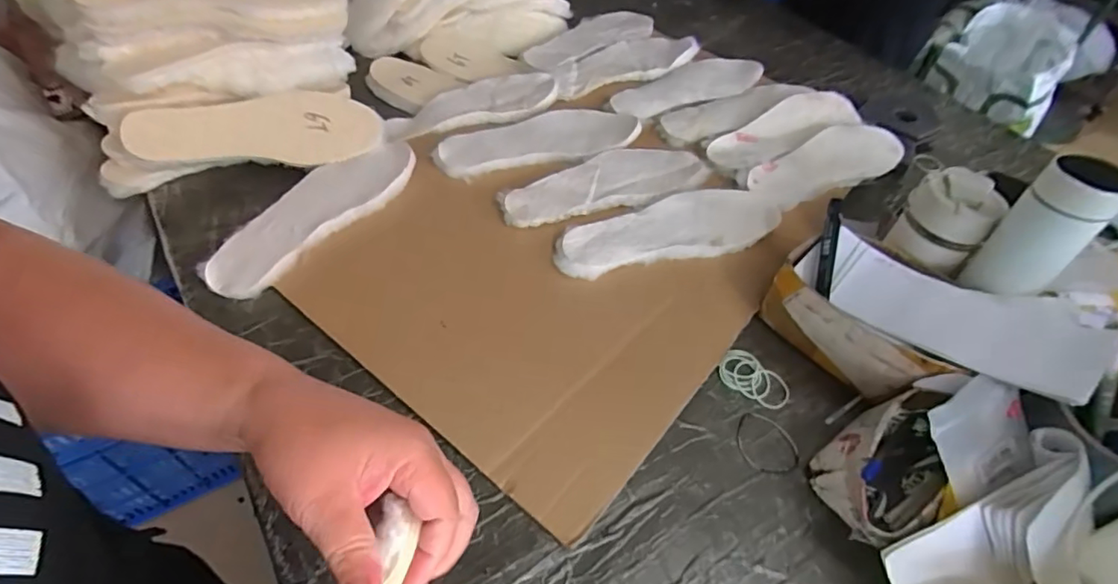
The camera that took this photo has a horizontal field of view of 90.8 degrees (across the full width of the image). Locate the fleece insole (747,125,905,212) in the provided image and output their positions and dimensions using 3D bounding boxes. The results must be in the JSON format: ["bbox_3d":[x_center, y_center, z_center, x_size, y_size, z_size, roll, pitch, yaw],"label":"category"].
[{"bbox_3d":[0.382,-0.186,0.776,0.263,0.019,0.093,-22,66,-17],"label":"fleece insole"}]

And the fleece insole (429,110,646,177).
[{"bbox_3d":[-0.029,-0.215,0.764,0.281,0.015,0.104,-9,51,-13],"label":"fleece insole"}]

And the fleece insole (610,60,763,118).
[{"bbox_3d":[0.200,-0.324,0.866,0.262,0.012,0.100,-25,56,-25],"label":"fleece insole"}]

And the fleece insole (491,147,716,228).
[{"bbox_3d":[0.063,-0.141,0.715,0.278,0.011,0.103,-20,54,-22],"label":"fleece insole"}]

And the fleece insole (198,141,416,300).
[{"bbox_3d":[-0.287,-0.100,0.649,0.096,0.016,0.280,31,56,17],"label":"fleece insole"}]

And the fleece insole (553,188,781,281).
[{"bbox_3d":[0.136,-0.075,0.672,0.291,0.017,0.093,-14,52,-17],"label":"fleece insole"}]

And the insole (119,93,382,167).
[{"bbox_3d":[-0.372,-0.201,0.686,0.278,0.014,0.089,-7,84,-17],"label":"insole"}]

